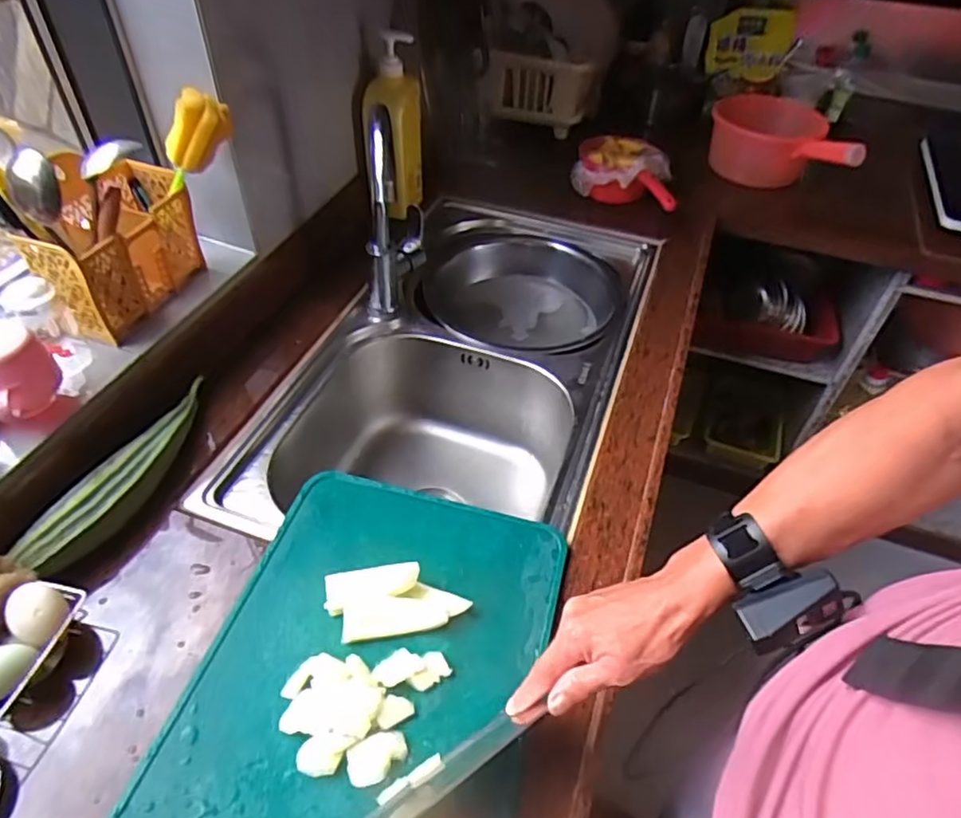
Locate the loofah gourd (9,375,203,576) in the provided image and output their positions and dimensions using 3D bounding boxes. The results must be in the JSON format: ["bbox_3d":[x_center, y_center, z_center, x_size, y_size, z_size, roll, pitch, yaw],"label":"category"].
[{"bbox_3d":[-0.374,0.065,0.684,0.051,0.042,0.270,16,48,13],"label":"loofah gourd"}]

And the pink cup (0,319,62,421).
[{"bbox_3d":[-0.461,-0.038,0.620,0.072,0.066,0.073,1,46,-1],"label":"pink cup"}]

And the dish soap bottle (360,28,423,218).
[{"bbox_3d":[-0.139,-0.460,1.046,0.100,0.287,0.076,-15,49,-15],"label":"dish soap bottle"}]

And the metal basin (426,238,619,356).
[{"bbox_3d":[0.063,-0.172,1.070,0.307,0.089,0.322,11,47,8],"label":"metal basin"}]

